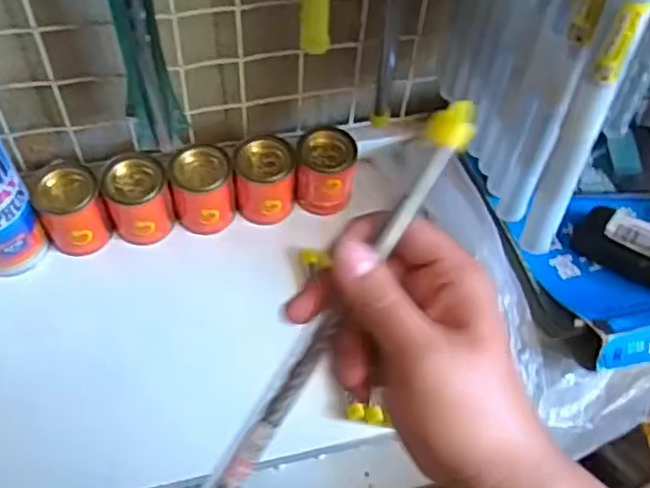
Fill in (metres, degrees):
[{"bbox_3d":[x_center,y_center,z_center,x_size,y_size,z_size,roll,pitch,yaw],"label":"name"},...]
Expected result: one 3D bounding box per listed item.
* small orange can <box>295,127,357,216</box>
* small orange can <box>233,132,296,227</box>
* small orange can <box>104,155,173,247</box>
[{"bbox_3d":[0.001,-0.067,0.622,0.052,0.059,0.052,1,54,-2],"label":"small orange can"},{"bbox_3d":[-0.055,-0.059,0.620,0.053,0.069,0.045,-1,54,-3],"label":"small orange can"},{"bbox_3d":[-0.165,-0.040,0.599,0.051,0.065,0.052,1,54,-2],"label":"small orange can"}]

